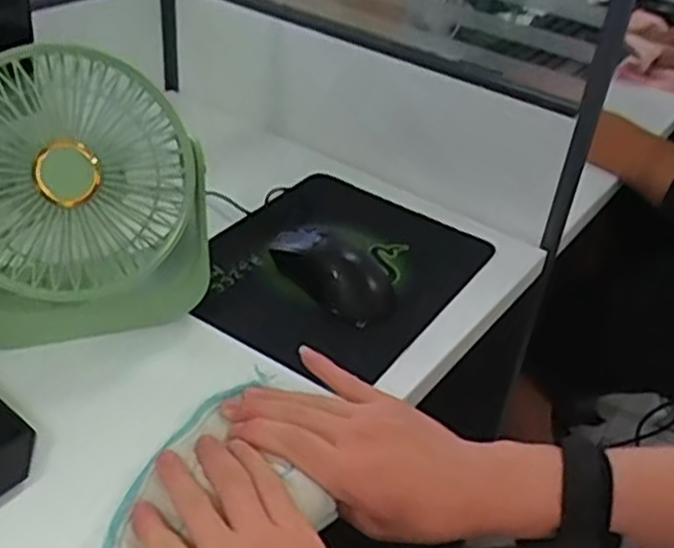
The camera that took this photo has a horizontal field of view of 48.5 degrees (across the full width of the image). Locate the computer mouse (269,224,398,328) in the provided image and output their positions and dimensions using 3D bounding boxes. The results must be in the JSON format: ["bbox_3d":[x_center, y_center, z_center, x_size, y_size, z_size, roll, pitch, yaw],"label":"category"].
[{"bbox_3d":[-0.002,-0.005,0.606,0.110,0.039,0.056,27,41,25],"label":"computer mouse"}]

